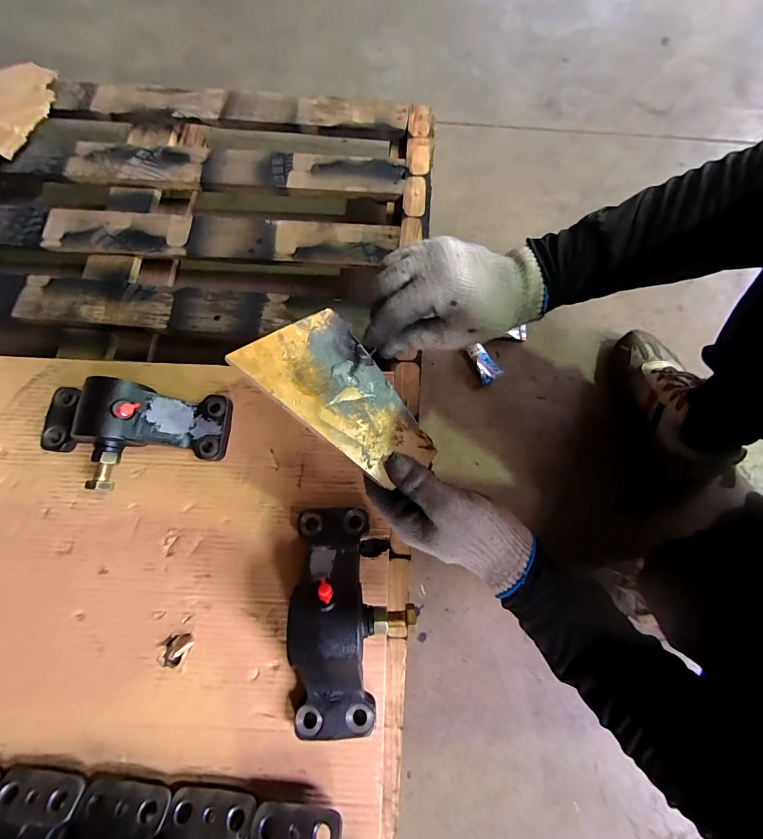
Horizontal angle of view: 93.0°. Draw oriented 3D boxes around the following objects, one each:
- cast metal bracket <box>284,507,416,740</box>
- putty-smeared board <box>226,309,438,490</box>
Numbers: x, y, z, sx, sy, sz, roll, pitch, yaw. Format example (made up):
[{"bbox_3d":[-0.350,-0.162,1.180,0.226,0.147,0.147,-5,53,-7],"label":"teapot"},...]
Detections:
[{"bbox_3d":[-0.031,0.203,0.366,0.120,0.085,0.226,-3,73,0],"label":"cast metal bracket"},{"bbox_3d":[-0.035,-0.015,0.328,0.103,0.004,0.172,-38,90,-27],"label":"putty-smeared board"}]

